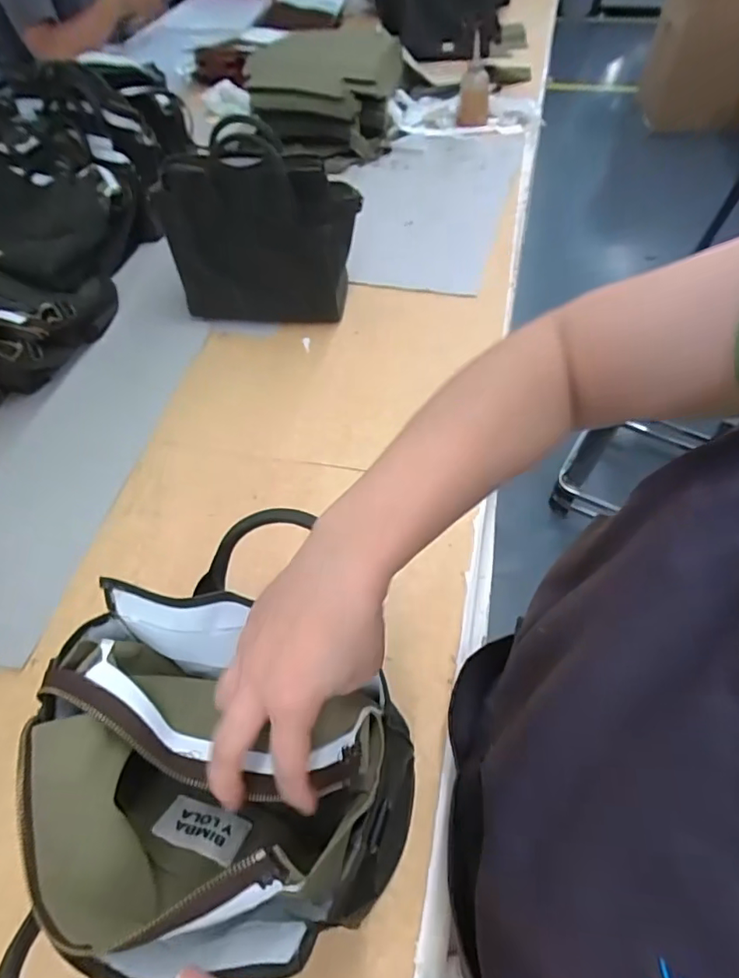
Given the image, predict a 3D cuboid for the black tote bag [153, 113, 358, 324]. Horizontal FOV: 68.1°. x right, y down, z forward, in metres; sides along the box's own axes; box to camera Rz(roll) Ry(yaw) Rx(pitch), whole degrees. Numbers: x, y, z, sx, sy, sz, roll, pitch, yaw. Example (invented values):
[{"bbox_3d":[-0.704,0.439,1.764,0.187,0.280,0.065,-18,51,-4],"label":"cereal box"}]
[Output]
[{"bbox_3d":[-0.155,-0.355,0.788,0.278,0.223,0.111,3,55,4],"label":"black tote bag"}]

